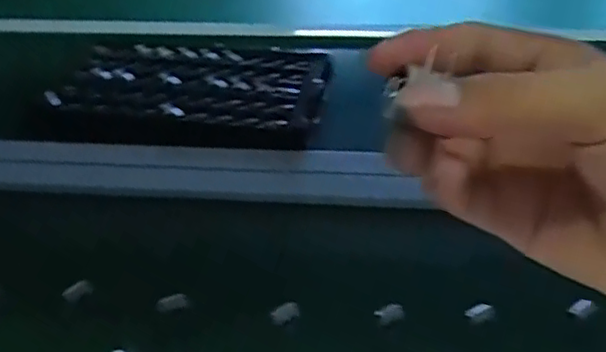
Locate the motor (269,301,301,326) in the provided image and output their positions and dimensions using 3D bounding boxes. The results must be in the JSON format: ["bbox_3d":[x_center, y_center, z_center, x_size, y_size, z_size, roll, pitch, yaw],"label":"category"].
[{"bbox_3d":[-0.015,0.118,0.553,0.025,0.011,0.014,-28,46,-30],"label":"motor"}]

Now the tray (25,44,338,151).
[{"bbox_3d":[-0.169,-0.116,0.853,0.373,0.047,0.246,3,39,5],"label":"tray"}]

